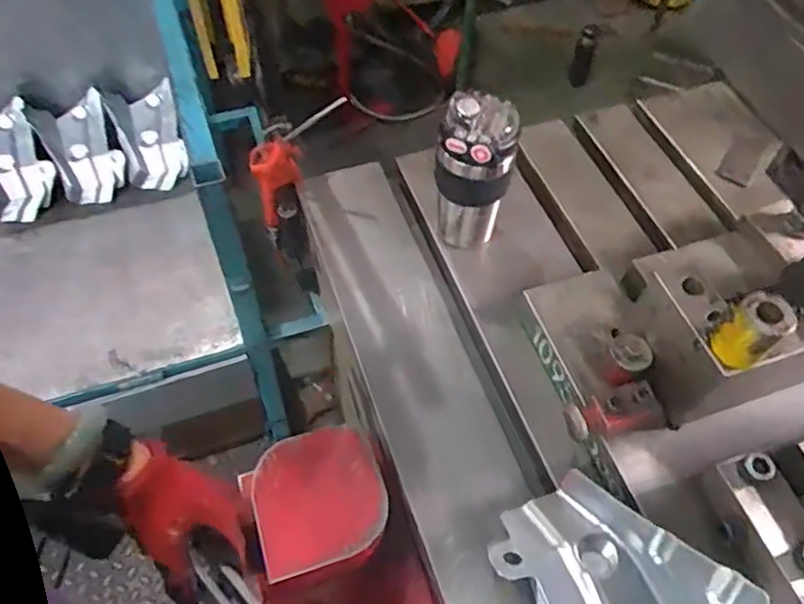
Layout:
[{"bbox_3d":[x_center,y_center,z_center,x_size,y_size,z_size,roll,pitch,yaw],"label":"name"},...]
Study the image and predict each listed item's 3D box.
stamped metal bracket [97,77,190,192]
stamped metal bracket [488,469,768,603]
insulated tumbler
[{"bbox_3d":[-0.507,-0.329,1.255,0.124,0.054,0.201,-15,101,-15],"label":"stamped metal bracket"},{"bbox_3d":[0.171,0.232,0.505,0.145,0.093,0.187,-21,60,-16],"label":"stamped metal bracket"},{"bbox_3d":[0.078,-0.136,0.702,0.082,0.188,0.069,12,56,6],"label":"insulated tumbler"}]

